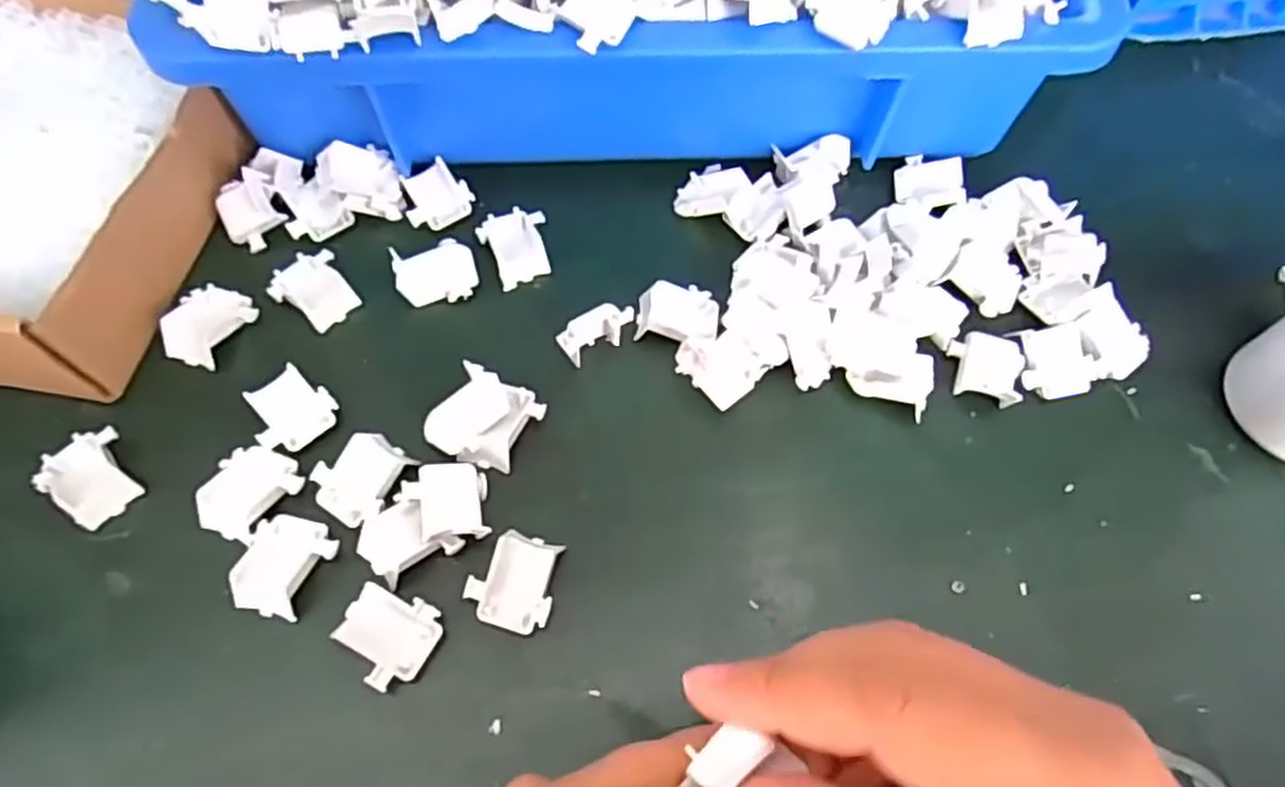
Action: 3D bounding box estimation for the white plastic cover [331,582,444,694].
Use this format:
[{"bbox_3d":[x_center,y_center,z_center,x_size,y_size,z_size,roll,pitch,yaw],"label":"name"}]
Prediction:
[{"bbox_3d":[-0.085,0.080,0.252,0.032,0.012,0.029,28,66,11],"label":"white plastic cover"}]

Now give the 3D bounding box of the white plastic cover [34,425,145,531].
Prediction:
[{"bbox_3d":[-0.201,0.030,0.274,0.027,0.012,0.034,-33,69,-17],"label":"white plastic cover"}]

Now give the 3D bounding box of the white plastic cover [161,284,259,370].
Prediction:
[{"bbox_3d":[-0.175,-0.028,0.305,0.026,0.012,0.034,23,65,9],"label":"white plastic cover"}]

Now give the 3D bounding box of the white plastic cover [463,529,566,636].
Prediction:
[{"bbox_3d":[-0.044,0.065,0.263,0.029,0.009,0.033,13,64,4],"label":"white plastic cover"}]

